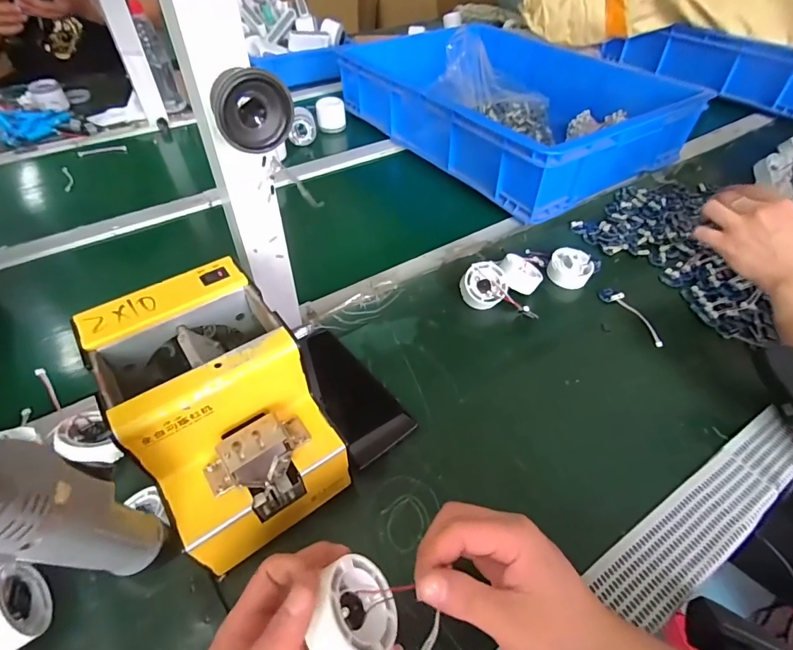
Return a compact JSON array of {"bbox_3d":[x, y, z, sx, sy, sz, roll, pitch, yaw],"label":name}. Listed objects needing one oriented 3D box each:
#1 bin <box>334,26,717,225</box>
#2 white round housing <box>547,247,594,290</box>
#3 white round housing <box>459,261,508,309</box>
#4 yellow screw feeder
[{"bbox_3d":[0.229,-0.442,0.825,0.449,0.118,0.545,-25,53,-22],"label":"bin"},{"bbox_3d":[0.235,-0.078,0.569,0.056,0.033,0.056,1,48,-1],"label":"white round housing"},{"bbox_3d":[0.110,-0.050,0.529,0.054,0.024,0.054,1,79,-5],"label":"white round housing"},{"bbox_3d":[-0.135,0.073,0.340,0.123,0.144,0.188,-28,54,-24],"label":"yellow screw feeder"}]

